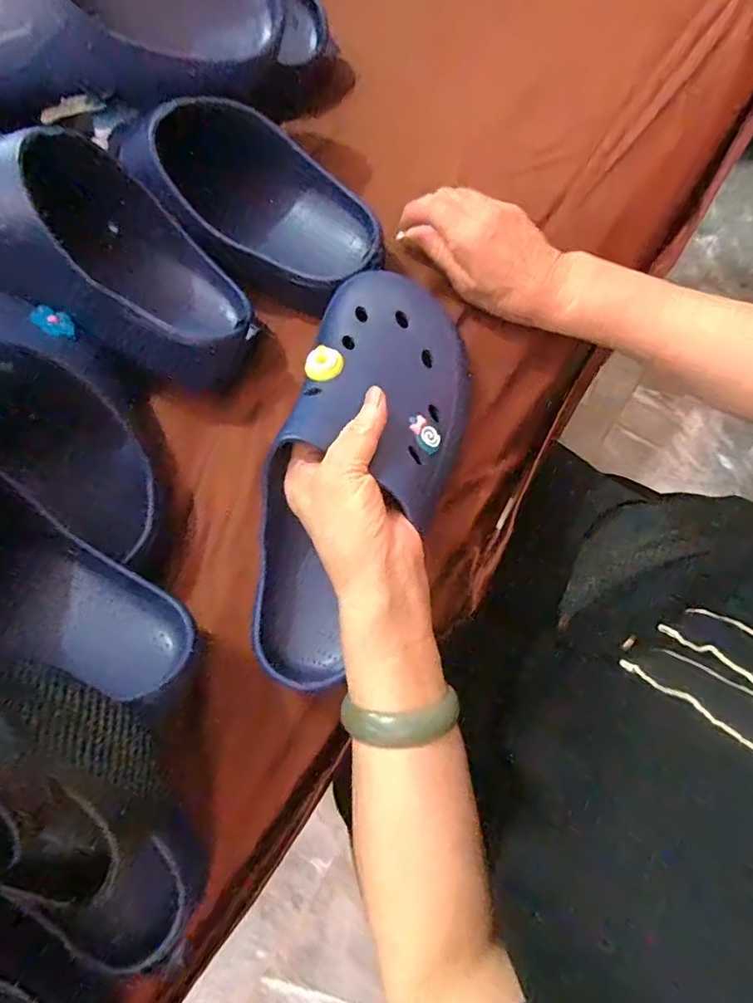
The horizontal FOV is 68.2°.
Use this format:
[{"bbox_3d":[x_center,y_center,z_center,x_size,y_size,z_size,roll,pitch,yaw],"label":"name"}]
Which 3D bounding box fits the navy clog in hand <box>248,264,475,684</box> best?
[{"bbox_3d":[-0.012,-0.020,0.346,0.105,0.072,0.262,20,88,7],"label":"navy clog in hand"}]

